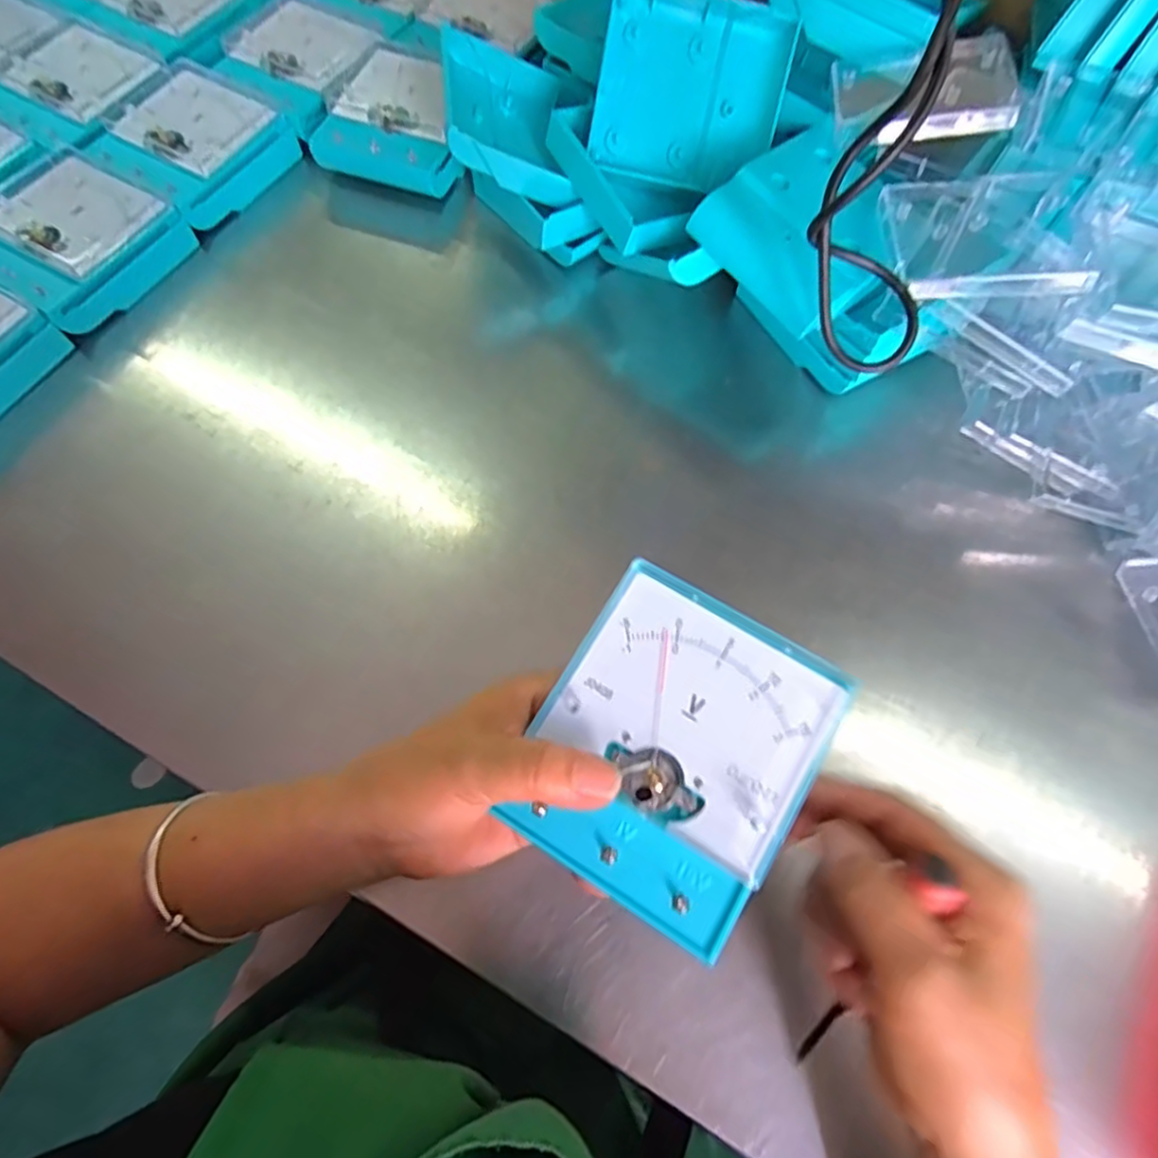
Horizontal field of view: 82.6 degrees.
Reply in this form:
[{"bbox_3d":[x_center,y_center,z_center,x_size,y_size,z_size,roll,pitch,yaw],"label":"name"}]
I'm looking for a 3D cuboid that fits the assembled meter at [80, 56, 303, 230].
[{"bbox_3d":[-0.290,-0.322,0.501,0.105,0.048,0.113,32,70,12],"label":"assembled meter"}]

